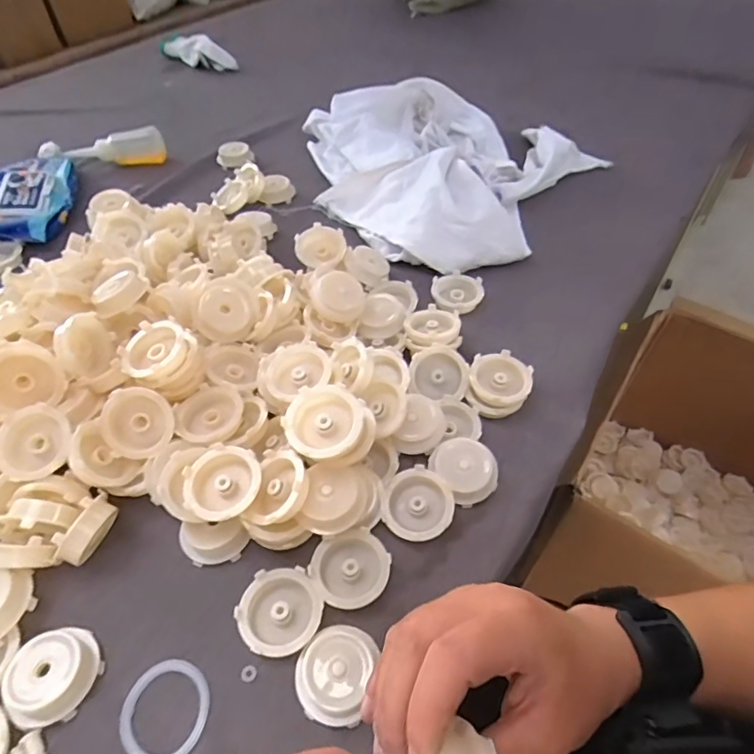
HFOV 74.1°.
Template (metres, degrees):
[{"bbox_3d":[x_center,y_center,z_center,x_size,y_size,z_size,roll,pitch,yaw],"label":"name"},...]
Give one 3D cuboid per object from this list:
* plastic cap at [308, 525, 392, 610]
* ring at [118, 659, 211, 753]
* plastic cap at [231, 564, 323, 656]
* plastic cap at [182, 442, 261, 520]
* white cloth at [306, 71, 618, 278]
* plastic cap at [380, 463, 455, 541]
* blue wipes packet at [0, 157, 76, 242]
[{"bbox_3d":[-0.018,0.136,0.354,0.052,0.014,0.050,-1,49,1],"label":"plastic cap"},{"bbox_3d":[-0.130,0.205,0.307,0.053,0.005,0.053,-1,49,1],"label":"ring"},{"bbox_3d":[-0.064,0.158,0.337,0.053,0.017,0.054,-1,49,1],"label":"plastic cap"},{"bbox_3d":[-0.110,0.076,0.359,0.052,0.020,0.051,-1,49,1],"label":"plastic cap"},{"bbox_3d":[0.095,-0.311,0.693,0.370,0.074,0.416,-29,54,-21],"label":"white cloth"},{"bbox_3d":[0.031,0.098,0.383,0.054,0.015,0.054,-3,57,5],"label":"plastic cap"},{"bbox_3d":[-0.472,-0.236,0.671,0.120,0.037,0.190,-13,50,-9],"label":"blue wipes packet"}]

